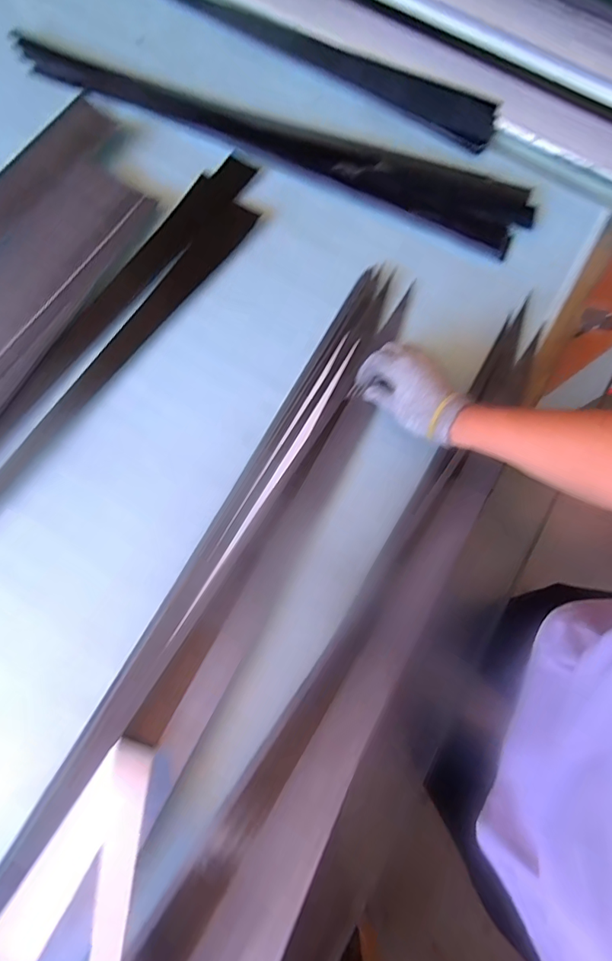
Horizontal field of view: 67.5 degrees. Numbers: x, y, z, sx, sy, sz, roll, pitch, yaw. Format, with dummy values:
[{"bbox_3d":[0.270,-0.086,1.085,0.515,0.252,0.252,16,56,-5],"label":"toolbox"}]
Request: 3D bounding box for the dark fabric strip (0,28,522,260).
[{"bbox_3d":[-0.059,-0.491,0.635,0.748,0.012,0.106,26,79,5],"label":"dark fabric strip"}]

